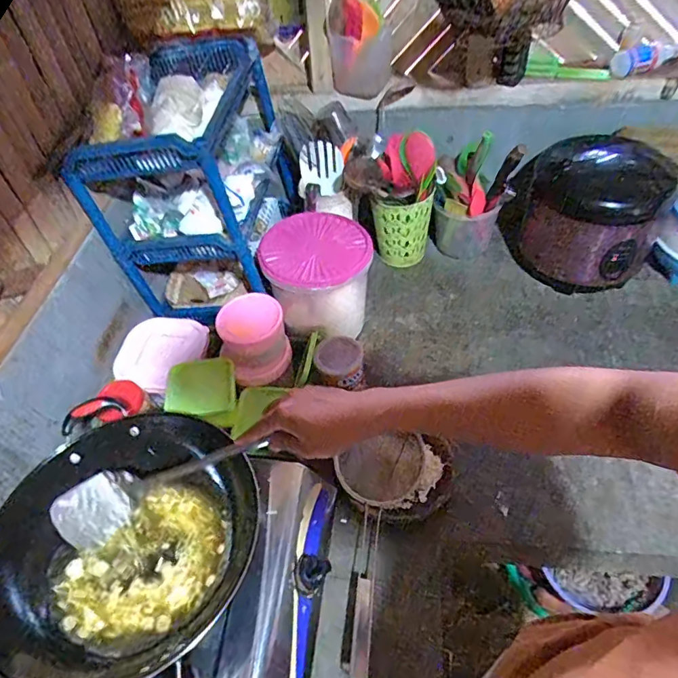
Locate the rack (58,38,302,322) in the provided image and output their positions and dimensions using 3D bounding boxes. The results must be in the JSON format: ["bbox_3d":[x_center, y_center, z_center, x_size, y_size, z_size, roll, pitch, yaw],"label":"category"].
[{"bbox_3d":[-0.268,-0.313,0.986,0.270,0.396,0.384,3,50,8],"label":"rack"}]

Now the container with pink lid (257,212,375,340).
[{"bbox_3d":[-0.037,-0.124,0.949,0.178,0.159,0.165,9,51,13],"label":"container with pink lid"}]

